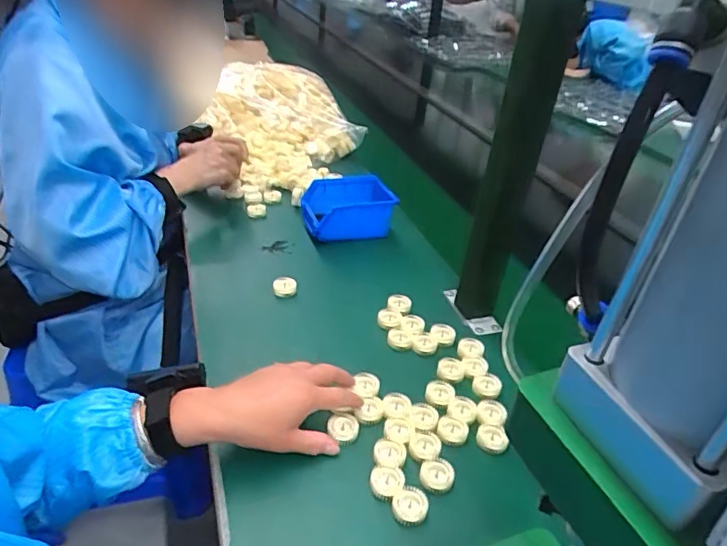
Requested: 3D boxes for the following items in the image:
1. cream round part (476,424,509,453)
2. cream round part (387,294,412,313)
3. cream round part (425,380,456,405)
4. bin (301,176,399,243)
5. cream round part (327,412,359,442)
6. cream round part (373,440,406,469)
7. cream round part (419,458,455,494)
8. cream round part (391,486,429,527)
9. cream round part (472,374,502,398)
[{"bbox_3d":[0.135,0.172,0.534,0.032,0.013,0.029,18,36,18],"label":"cream round part"},{"bbox_3d":[0.049,0.041,0.702,0.033,0.004,0.032,4,34,-3],"label":"cream round part"},{"bbox_3d":[0.087,0.133,0.575,0.031,0.005,0.034,4,34,-3],"label":"cream round part"},{"bbox_3d":[-0.027,-0.107,0.857,0.145,0.064,0.112,-3,35,-12],"label":"bin"},{"bbox_3d":[-0.021,0.157,0.524,0.031,0.009,0.031,3,36,-2],"label":"cream round part"},{"bbox_3d":[0.026,0.178,0.504,0.030,0.007,0.033,4,34,-3],"label":"cream round part"},{"bbox_3d":[0.070,0.196,0.493,0.032,0.012,0.032,4,34,-3],"label":"cream round part"},{"bbox_3d":[0.043,0.210,0.463,0.033,0.007,0.030,4,34,-3],"label":"cream round part"},{"bbox_3d":[0.144,0.130,0.591,0.032,0.010,0.028,0,35,-9],"label":"cream round part"}]

